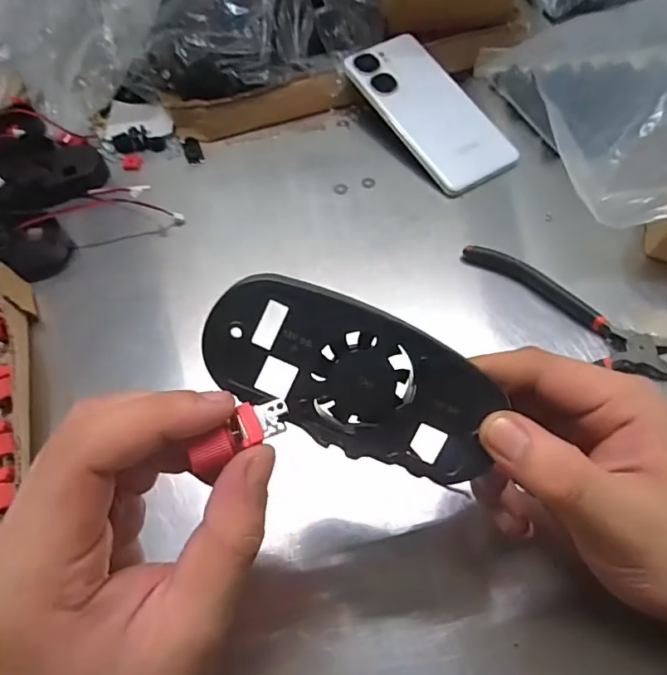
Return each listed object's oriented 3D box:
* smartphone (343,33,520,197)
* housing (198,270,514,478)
[{"bbox_3d":[0.082,-0.194,0.414,0.077,0.007,0.161,-30,76,-14],"label":"smartphone"},{"bbox_3d":[0.007,0.015,0.174,0.104,0.011,0.048,25,96,-9],"label":"housing"}]

